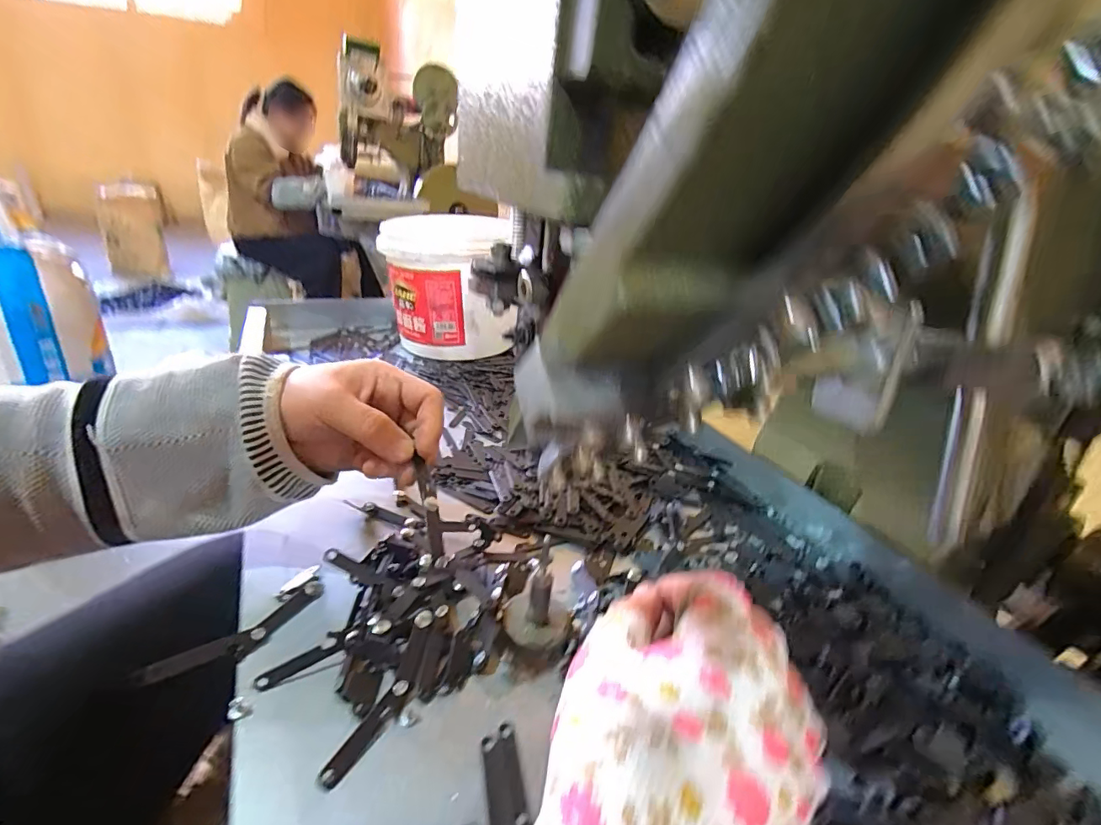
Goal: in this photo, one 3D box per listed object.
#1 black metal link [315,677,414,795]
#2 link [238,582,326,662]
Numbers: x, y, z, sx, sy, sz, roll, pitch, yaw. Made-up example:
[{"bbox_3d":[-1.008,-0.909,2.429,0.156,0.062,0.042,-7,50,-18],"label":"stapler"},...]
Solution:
[{"bbox_3d":[-0.086,0.150,0.234,0.009,0.008,0.052,19,29,23],"label":"black metal link"},{"bbox_3d":[-0.154,0.115,0.285,0.010,0.008,0.055,16,28,19],"label":"link"}]

